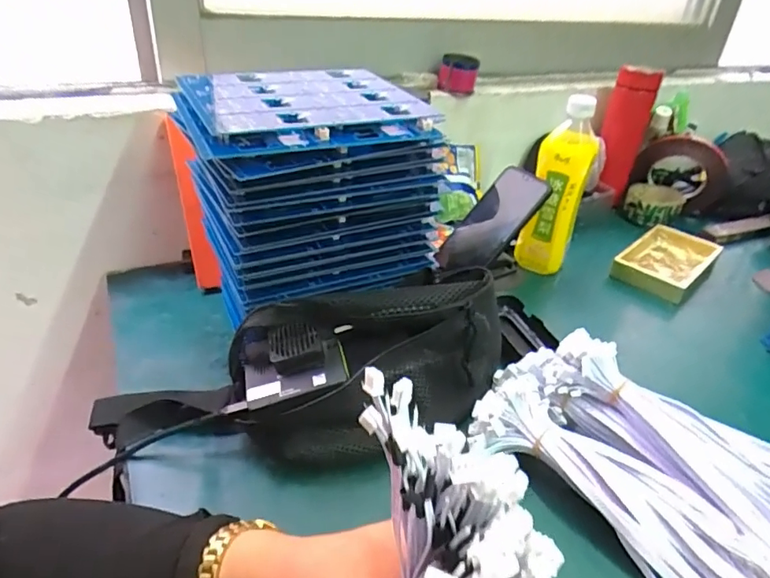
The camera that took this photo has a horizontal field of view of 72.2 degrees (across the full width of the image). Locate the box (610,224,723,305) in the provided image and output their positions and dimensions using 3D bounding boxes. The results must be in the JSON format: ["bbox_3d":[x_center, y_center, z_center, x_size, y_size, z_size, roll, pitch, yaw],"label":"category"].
[{"bbox_3d":[0.389,-0.039,0.722,0.093,0.030,0.180,29,40,32],"label":"box"}]

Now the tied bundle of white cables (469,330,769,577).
[{"bbox_3d":[0.193,0.129,0.398,0.156,0.079,0.253,-20,40,-33],"label":"tied bundle of white cables"}]

